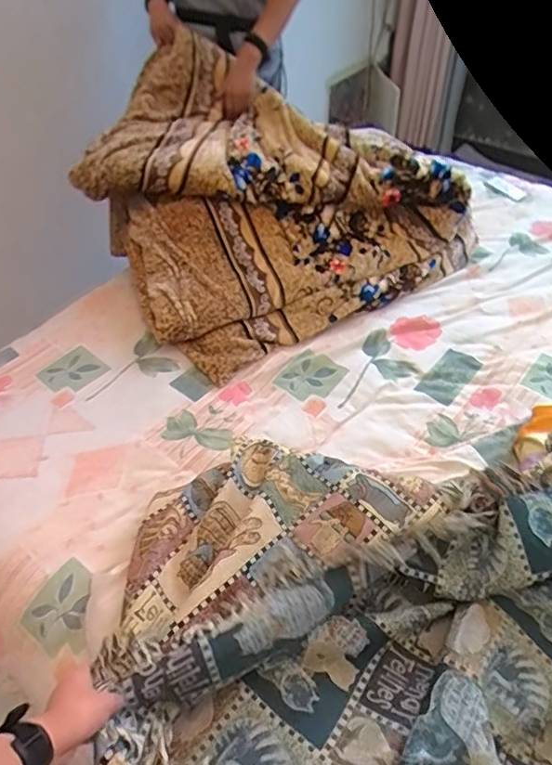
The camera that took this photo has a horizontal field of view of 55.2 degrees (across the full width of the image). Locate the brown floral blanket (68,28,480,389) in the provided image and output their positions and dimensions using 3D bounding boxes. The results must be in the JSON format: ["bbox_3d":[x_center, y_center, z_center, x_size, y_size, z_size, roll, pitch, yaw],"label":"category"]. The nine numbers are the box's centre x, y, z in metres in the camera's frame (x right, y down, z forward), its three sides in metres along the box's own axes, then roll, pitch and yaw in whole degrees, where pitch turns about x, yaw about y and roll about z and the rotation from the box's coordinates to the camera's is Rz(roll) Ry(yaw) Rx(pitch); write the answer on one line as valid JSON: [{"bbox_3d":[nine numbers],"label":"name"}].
[{"bbox_3d":[-0.018,-0.477,1.281,0.776,0.355,0.737,-27,50,-23],"label":"brown floral blanket"}]

